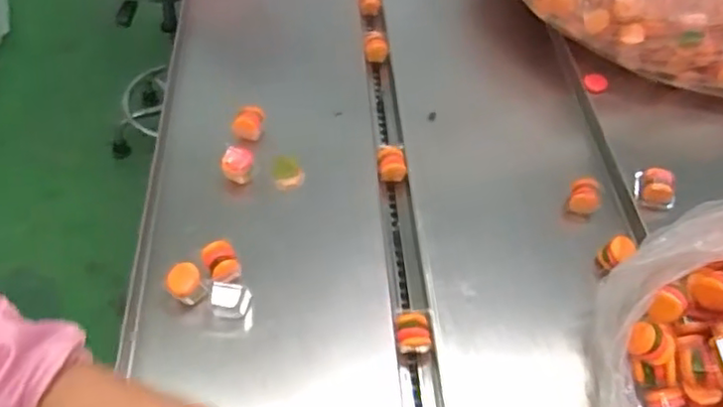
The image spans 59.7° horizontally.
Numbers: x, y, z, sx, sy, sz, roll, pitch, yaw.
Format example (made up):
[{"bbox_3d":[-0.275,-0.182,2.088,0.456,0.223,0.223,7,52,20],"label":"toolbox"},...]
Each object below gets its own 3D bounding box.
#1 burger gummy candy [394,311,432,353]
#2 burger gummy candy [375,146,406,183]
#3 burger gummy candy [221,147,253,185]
[{"bbox_3d":[0.046,0.120,0.576,0.030,0.035,0.031,-3,52,-7],"label":"burger gummy candy"},{"bbox_3d":[0.033,-0.044,0.693,0.030,0.022,0.037,-3,52,-8],"label":"burger gummy candy"},{"bbox_3d":[-0.127,-0.040,0.652,0.029,0.026,0.030,4,51,-2],"label":"burger gummy candy"}]

